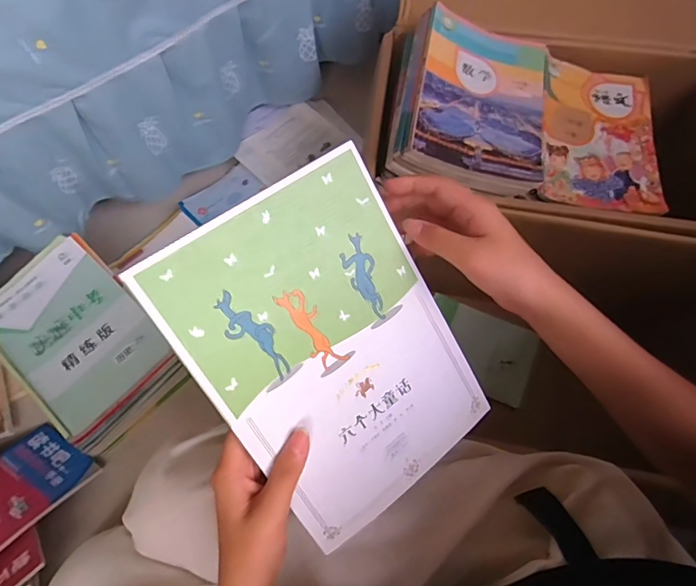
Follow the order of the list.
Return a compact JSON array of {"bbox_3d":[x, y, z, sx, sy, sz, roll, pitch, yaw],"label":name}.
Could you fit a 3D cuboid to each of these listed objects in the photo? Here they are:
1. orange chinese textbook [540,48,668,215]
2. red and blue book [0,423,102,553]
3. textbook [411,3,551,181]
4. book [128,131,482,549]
[{"bbox_3d":[0.374,-0.237,0.676,0.176,0.029,0.262,8,69,4],"label":"orange chinese textbook"},{"bbox_3d":[-0.531,0.312,0.718,0.149,0.017,0.198,26,40,20],"label":"red and blue book"},{"bbox_3d":[0.193,-0.281,0.643,0.182,0.018,0.252,15,69,-8],"label":"textbook"},{"bbox_3d":[-0.006,0.042,0.316,0.167,0.007,0.236,-35,107,-19],"label":"book"}]

